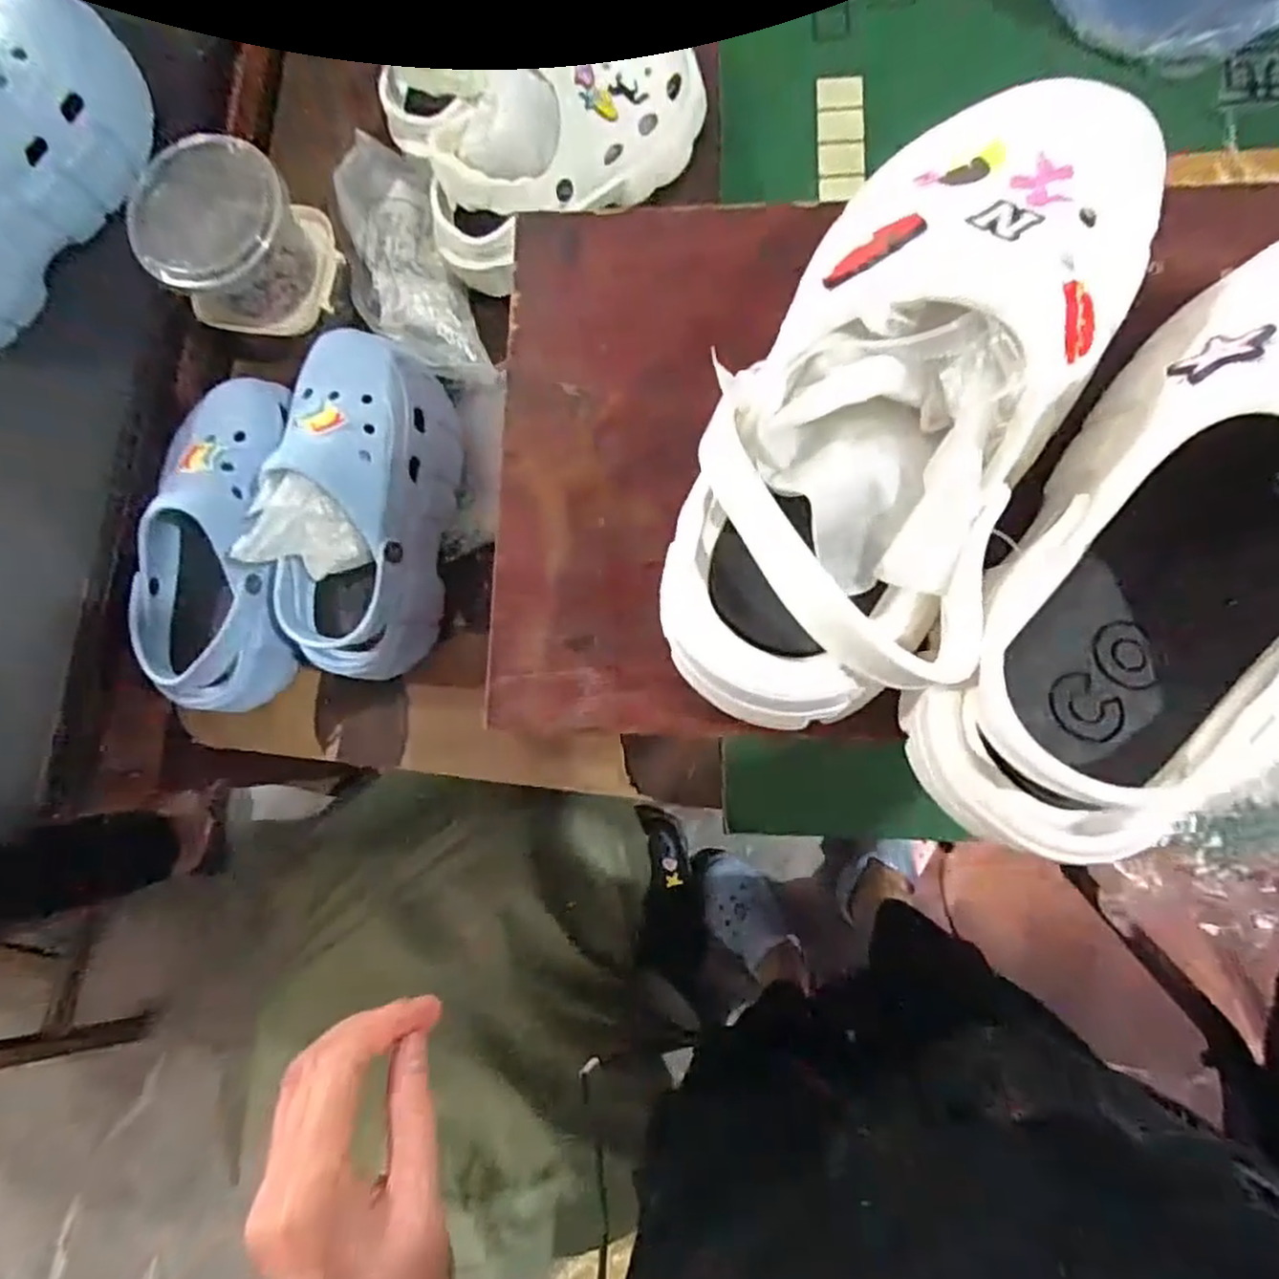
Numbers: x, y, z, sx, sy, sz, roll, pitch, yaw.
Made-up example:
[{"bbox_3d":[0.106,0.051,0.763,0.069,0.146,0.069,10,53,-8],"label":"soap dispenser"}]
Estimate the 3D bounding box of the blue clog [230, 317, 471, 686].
[{"bbox_3d":[-0.202,-0.103,0.555,0.119,0.089,0.254,4,83,5],"label":"blue clog"}]

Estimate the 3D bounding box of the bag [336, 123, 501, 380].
[{"bbox_3d":[-0.199,-0.326,0.635,0.088,0.062,0.234,-17,81,2],"label":"bag"}]

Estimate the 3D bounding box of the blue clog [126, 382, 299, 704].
[{"bbox_3d":[-0.328,-0.075,0.584,0.099,0.084,0.247,-2,82,4],"label":"blue clog"}]

